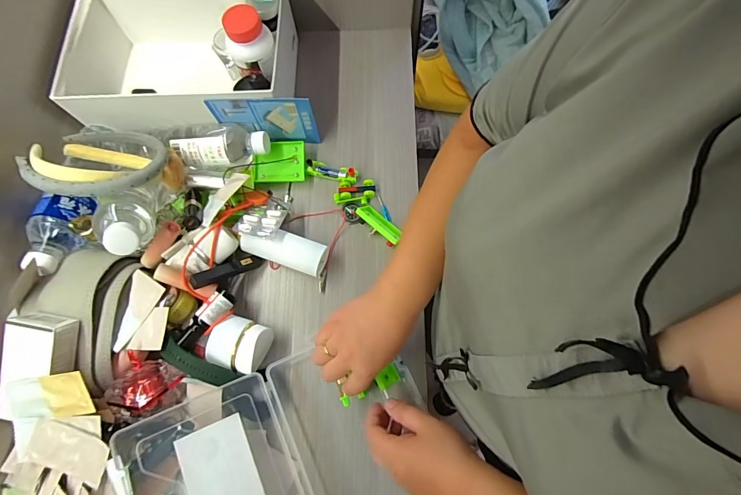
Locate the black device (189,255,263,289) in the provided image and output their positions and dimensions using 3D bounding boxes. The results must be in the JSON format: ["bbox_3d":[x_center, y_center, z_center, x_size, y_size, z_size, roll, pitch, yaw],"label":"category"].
[{"bbox_3d":[-0.188,0.029,0.498,0.095,0.013,0.021,-21,71,-42],"label":"black device"}]

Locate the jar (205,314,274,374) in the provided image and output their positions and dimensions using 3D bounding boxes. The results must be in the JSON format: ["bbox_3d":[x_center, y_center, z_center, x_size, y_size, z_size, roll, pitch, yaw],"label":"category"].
[{"bbox_3d":[-0.163,0.121,0.480,0.064,0.058,0.061,18,75,7],"label":"jar"}]

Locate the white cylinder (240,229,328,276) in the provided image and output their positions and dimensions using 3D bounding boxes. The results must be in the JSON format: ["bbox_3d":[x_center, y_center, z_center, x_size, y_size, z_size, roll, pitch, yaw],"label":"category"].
[{"bbox_3d":[-0.116,0.002,0.518,0.113,0.046,0.045,18,75,6],"label":"white cylinder"}]

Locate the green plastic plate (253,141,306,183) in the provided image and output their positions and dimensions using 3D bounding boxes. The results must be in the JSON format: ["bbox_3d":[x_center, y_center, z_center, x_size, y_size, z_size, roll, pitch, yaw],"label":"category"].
[{"bbox_3d":[-0.133,-0.126,0.557,0.073,0.010,0.058,-4,94,-12],"label":"green plastic plate"}]

